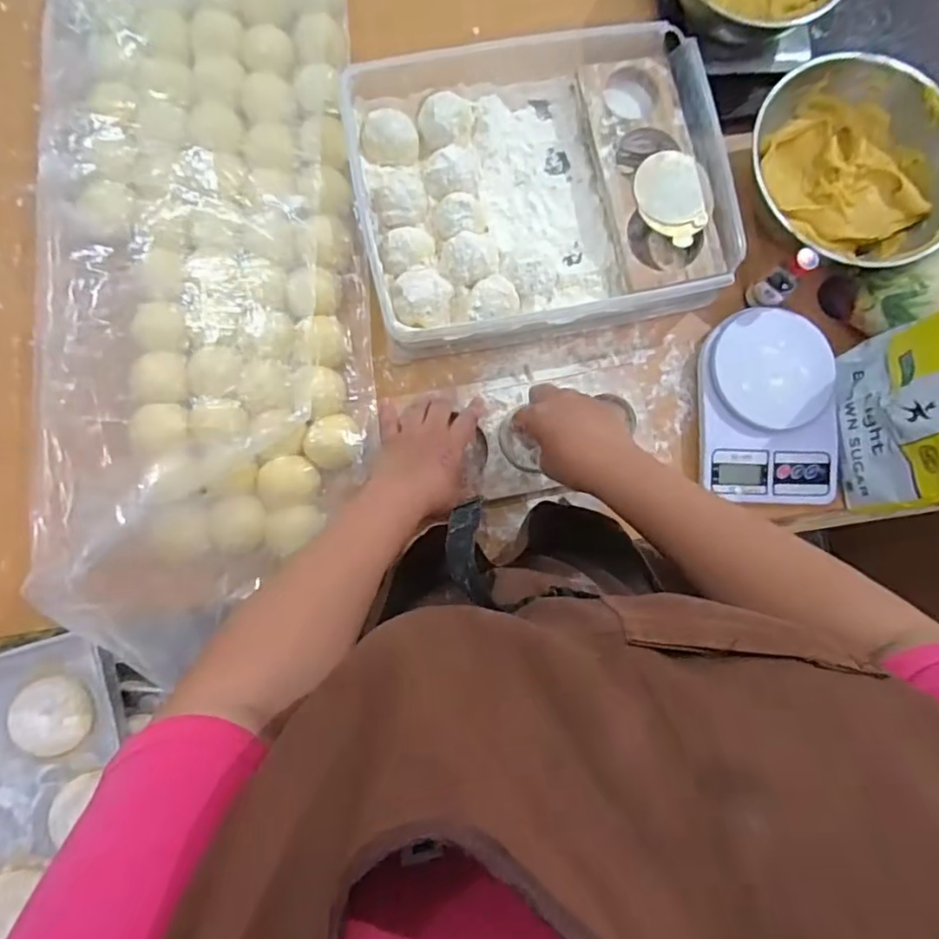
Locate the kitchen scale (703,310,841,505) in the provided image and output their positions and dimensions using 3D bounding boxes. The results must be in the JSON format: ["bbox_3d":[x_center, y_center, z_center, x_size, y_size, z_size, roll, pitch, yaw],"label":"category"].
[{"bbox_3d":[0.302,-0.063,0.604,0.136,0.031,0.190,-1,81,-4],"label":"kitchen scale"}]

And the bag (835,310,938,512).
[{"bbox_3d":[0.399,-0.054,0.521,0.053,0.176,0.156,-15,83,-6],"label":"bag"}]

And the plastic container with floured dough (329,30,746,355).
[{"bbox_3d":[0.066,-0.302,0.614,0.357,0.062,0.319,-11,82,-6],"label":"plastic container with floured dough"}]

